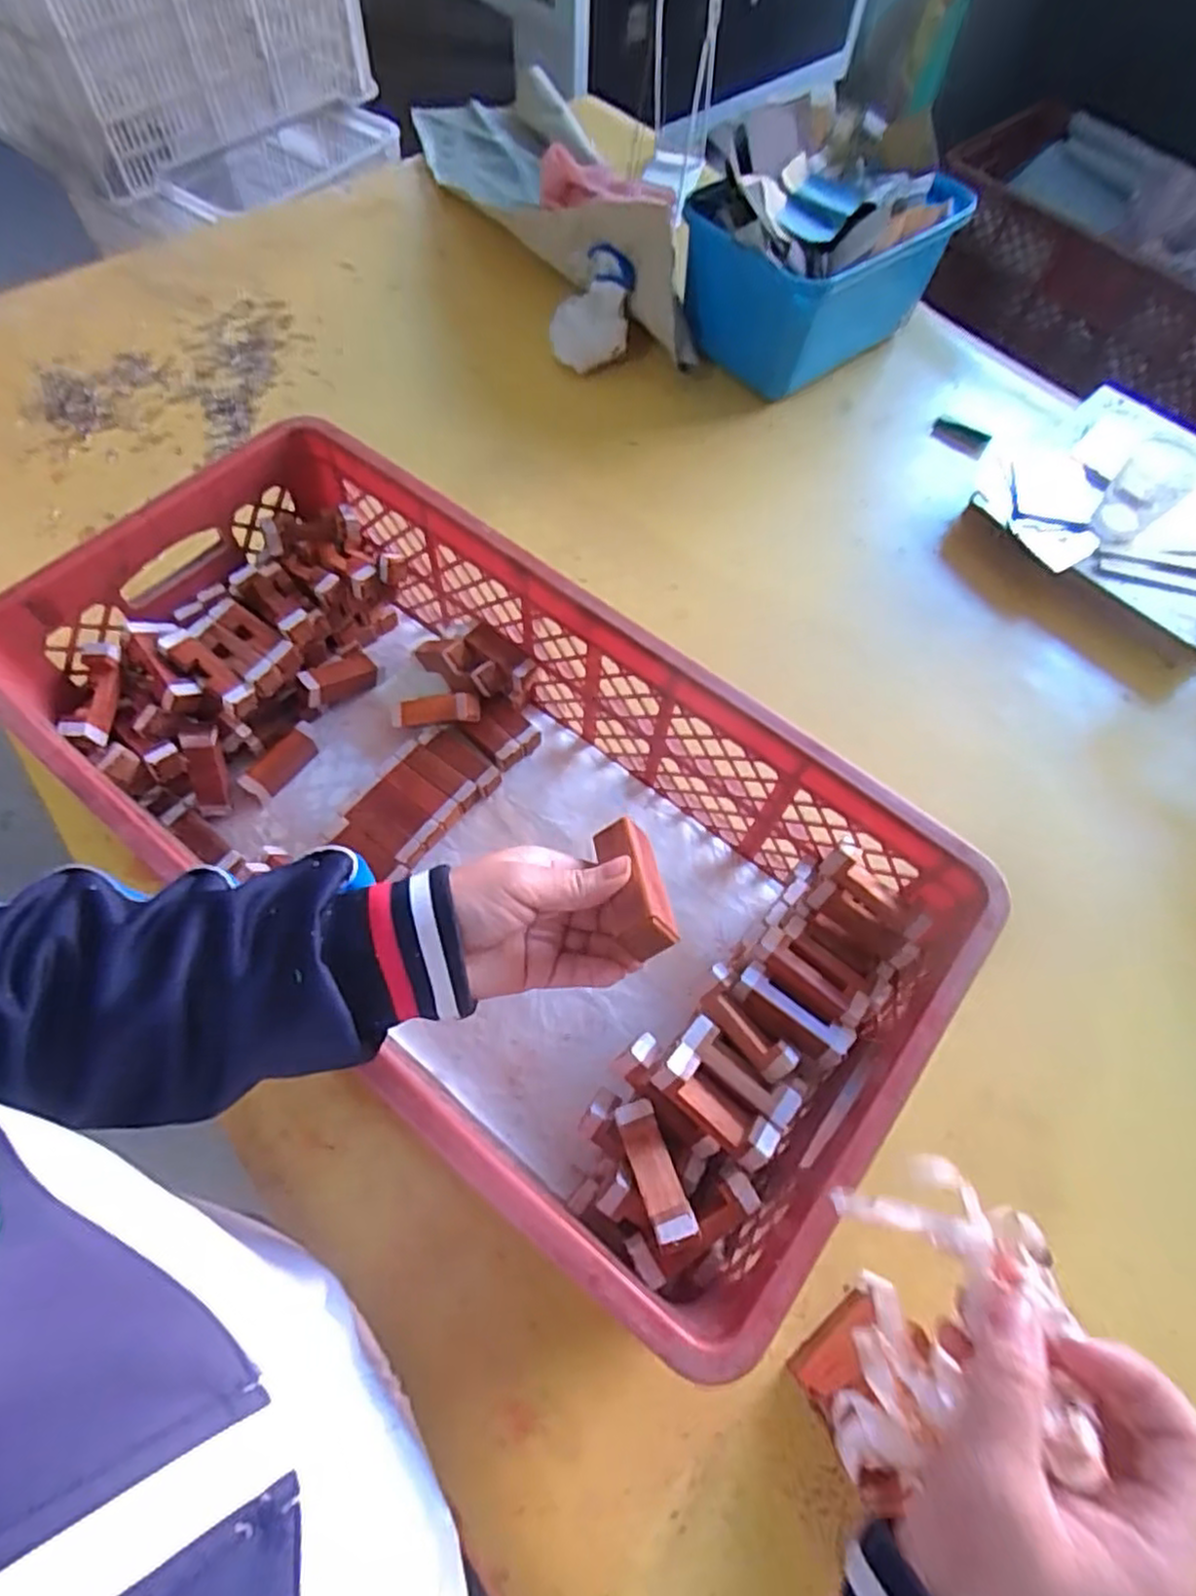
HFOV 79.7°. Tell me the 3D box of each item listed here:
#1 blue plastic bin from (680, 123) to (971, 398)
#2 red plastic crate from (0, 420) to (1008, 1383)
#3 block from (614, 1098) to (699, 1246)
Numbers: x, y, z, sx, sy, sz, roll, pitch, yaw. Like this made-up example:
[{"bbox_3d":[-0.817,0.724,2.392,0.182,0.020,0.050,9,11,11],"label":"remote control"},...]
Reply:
[{"bbox_3d":[0.251,-0.630,0.860,0.284,0.178,0.200,-37,72,-18],"label":"blue plastic bin"},{"bbox_3d":[-0.096,0.016,0.534,0.634,0.188,0.319,37,69,13],"label":"red plastic crate"},{"bbox_3d":[0.033,0.217,0.418,0.023,0.015,0.077,-16,43,-10],"label":"block"}]

